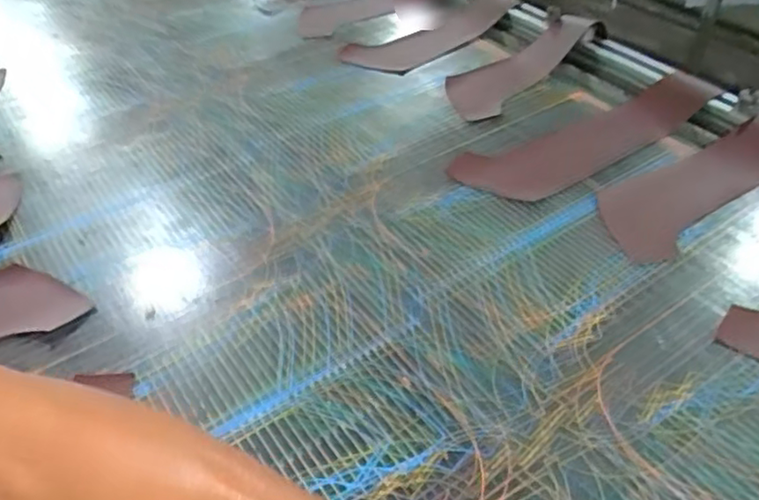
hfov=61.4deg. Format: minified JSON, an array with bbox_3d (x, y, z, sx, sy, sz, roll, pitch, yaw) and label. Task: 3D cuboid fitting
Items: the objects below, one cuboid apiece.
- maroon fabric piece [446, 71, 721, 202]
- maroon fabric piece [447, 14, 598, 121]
[{"bbox_3d":[0.320,-0.166,0.961,0.437,0.060,0.118,-20,47,-21],"label":"maroon fabric piece"},{"bbox_3d":[0.251,-0.328,1.119,0.304,0.056,0.126,-28,50,-27],"label":"maroon fabric piece"}]

